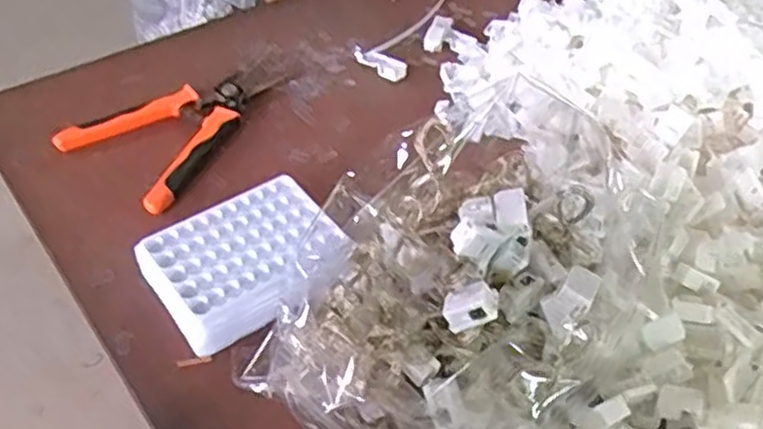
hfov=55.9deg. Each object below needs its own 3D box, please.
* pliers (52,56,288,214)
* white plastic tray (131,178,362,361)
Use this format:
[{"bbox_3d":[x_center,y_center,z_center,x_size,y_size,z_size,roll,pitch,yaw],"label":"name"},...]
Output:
[{"bbox_3d":[-0.170,-0.088,0.641,0.126,0.019,0.192,29,52,25],"label":"pliers"},{"bbox_3d":[-0.095,0.036,0.513,0.128,0.035,0.102,-27,51,-25],"label":"white plastic tray"}]

